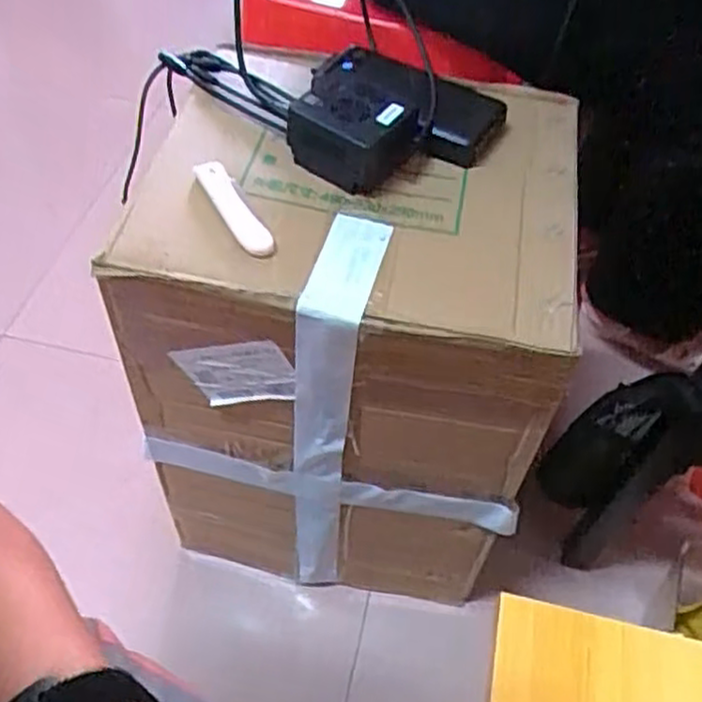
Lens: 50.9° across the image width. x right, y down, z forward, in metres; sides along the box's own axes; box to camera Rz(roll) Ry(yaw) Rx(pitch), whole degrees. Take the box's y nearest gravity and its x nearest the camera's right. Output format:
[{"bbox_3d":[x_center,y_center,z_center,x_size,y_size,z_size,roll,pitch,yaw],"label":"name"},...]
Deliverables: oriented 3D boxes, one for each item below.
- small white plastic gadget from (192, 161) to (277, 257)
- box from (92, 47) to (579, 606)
[{"bbox_3d":[-0.081,-0.104,0.530,0.025,0.021,0.088,-26,57,-20],"label":"small white plastic gadget"},{"bbox_3d":[-0.001,-0.001,0.738,0.329,0.463,0.284,7,52,3],"label":"box"}]

